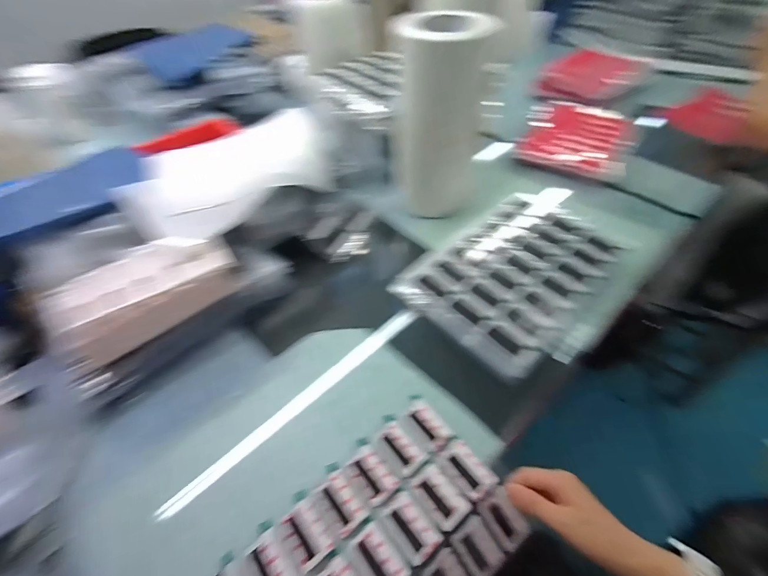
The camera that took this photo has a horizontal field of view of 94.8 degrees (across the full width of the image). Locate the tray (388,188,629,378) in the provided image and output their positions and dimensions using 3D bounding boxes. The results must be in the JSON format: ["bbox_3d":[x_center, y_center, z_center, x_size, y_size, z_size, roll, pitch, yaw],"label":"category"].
[{"bbox_3d":[0.204,-0.042,0.532,0.342,0.019,0.205,-38,59,-25],"label":"tray"}]

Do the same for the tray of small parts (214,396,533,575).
[{"bbox_3d":[-0.008,0.260,0.350,0.279,0.043,0.165,-34,57,-22],"label":"tray of small parts"}]

